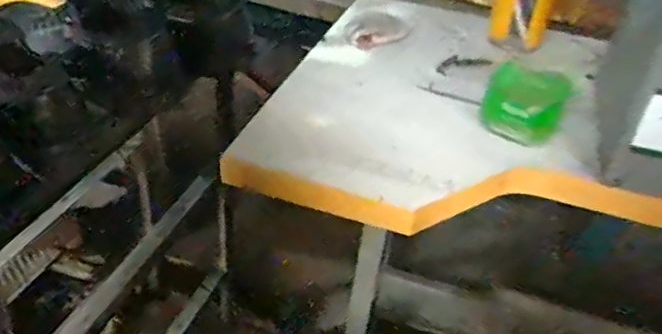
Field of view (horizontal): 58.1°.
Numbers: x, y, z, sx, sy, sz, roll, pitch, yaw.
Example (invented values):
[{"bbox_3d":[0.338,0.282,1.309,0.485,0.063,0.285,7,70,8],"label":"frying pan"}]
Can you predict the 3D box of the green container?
[{"bbox_3d":[0.223,-0.075,0.687,0.088,0.067,0.083,20,39,18],"label":"green container"}]

